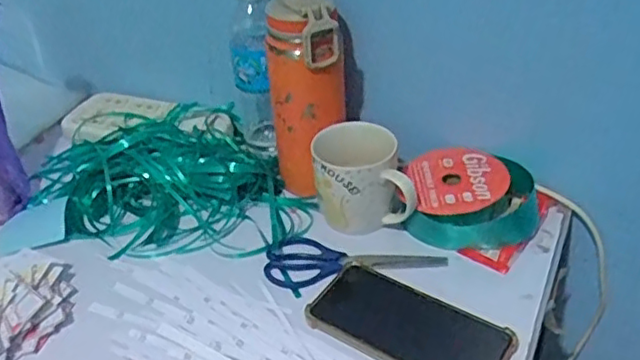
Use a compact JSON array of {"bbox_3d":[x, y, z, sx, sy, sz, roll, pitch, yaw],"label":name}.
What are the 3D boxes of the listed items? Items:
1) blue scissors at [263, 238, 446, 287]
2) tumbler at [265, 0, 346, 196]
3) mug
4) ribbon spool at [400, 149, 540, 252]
[{"bbox_3d":[0.033,0.074,0.626,0.172,0.011,0.059,-6,37,-2],"label":"blue scissors"},{"bbox_3d":[-0.013,-0.090,0.655,0.076,0.218,0.067,-6,37,-2],"label":"tumbler"},{"bbox_3d":[0.044,-0.001,0.640,0.101,0.088,0.073,2,37,8],"label":"mug"},{"bbox_3d":[0.151,0.016,0.645,0.135,0.048,0.111,6,38,14],"label":"ribbon spool"}]

